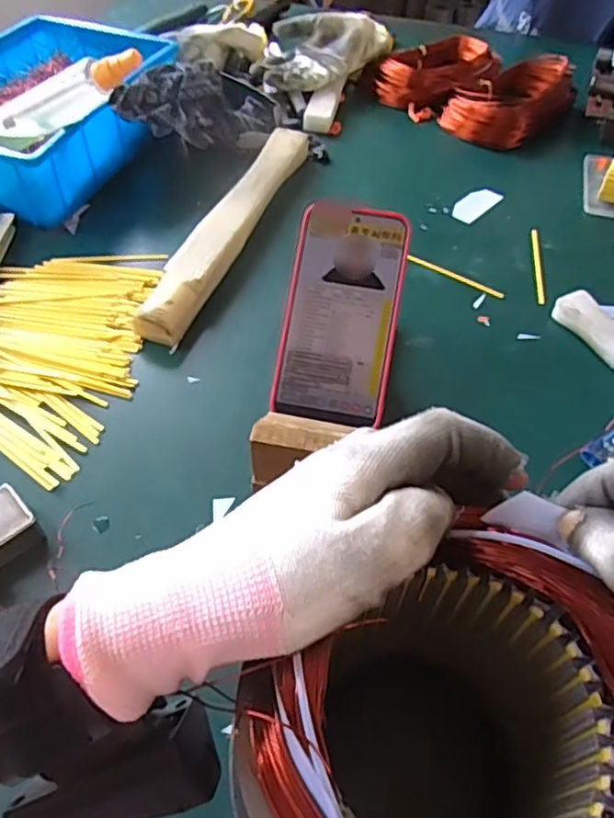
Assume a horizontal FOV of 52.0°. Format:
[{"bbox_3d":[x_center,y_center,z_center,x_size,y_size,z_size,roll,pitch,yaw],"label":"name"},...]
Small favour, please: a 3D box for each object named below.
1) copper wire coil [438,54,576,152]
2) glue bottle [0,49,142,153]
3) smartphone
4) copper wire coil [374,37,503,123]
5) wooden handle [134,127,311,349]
[{"bbox_3d":[0.260,-0.394,0.795,0.155,0.059,0.100,-34,59,-25],"label":"copper wire coil"},{"bbox_3d":[-0.233,-0.291,0.596,0.191,0.048,0.044,-15,48,20],"label":"glue bottle"},{"bbox_3d":[0.025,-0.071,0.465,0.081,0.005,0.160,9,85,4],"label":"smartphone"},{"bbox_3d":[0.174,-0.447,0.848,0.142,0.046,0.162,35,58,24],"label":"copper wire coil"},{"bbox_3d":[-0.073,-0.187,0.624,0.041,0.032,0.340,17,53,12],"label":"wooden handle"}]

